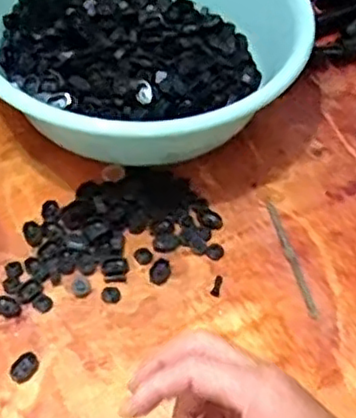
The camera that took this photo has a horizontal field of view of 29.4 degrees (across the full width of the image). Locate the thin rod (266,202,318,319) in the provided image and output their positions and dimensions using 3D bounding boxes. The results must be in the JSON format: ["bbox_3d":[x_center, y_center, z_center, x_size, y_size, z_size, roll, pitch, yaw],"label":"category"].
[{"bbox_3d":[0.092,0.038,0.554,0.008,0.004,0.112,-10,53,-11],"label":"thin rod"}]

